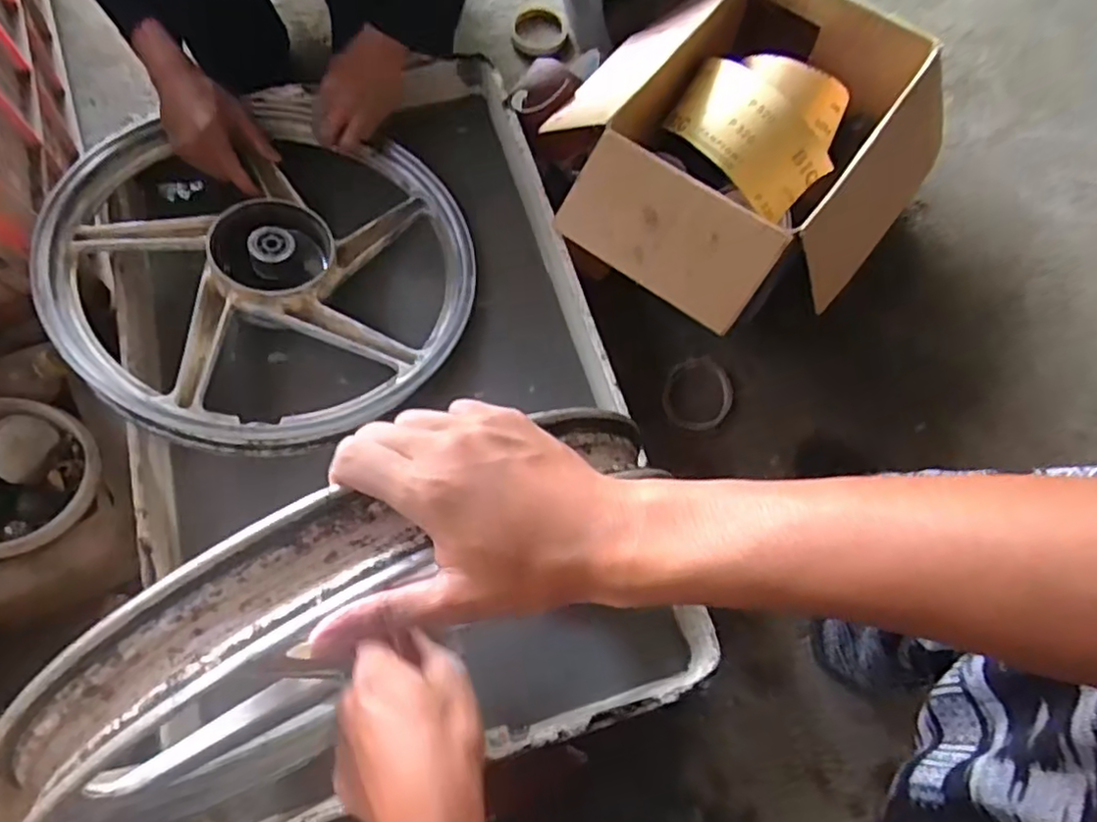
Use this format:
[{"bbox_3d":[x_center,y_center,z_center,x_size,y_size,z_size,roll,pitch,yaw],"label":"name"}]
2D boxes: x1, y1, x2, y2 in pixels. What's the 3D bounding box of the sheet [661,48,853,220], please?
[{"bbox_3d":[0.229,-0.324,0.720,0.177,0.077,0.163,31,71,10],"label":"sheet"}]

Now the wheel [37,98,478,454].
[{"bbox_3d":[-0.298,-0.170,0.721,0.411,0.096,0.434,1,69,-2],"label":"wheel"}]

